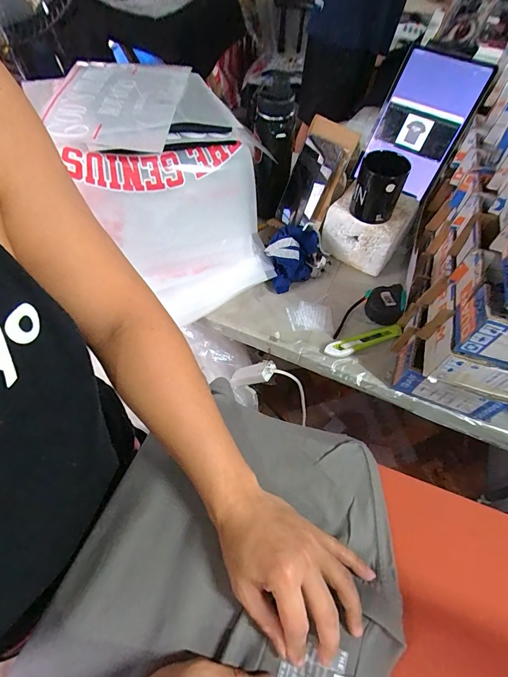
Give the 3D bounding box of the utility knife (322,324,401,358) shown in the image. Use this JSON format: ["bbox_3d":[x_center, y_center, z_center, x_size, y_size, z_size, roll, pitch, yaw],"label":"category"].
[{"bbox_3d":[0.206,0.005,0.659,0.160,0.017,0.028,-17,60,-13],"label":"utility knife"}]

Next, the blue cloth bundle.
[{"bbox_3d":[0.072,-0.165,0.727,0.101,0.076,0.134,14,58,6],"label":"blue cloth bundle"}]

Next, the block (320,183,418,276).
[{"bbox_3d":[0.239,-0.239,0.754,0.148,0.111,0.136,32,62,17],"label":"block"}]

